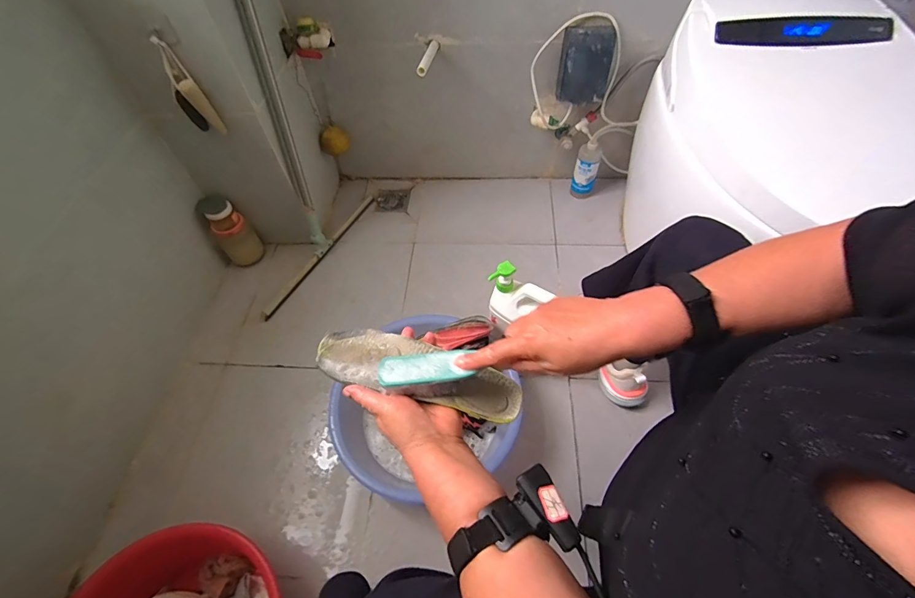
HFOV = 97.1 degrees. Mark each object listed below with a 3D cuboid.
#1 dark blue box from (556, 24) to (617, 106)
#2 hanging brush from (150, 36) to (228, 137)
[{"bbox_3d":[0.303,-0.554,0.961,0.120,0.149,0.064,13,56,11],"label":"dark blue box"},{"bbox_3d":[-0.520,-0.402,0.782,0.057,0.169,0.044,-29,59,-18],"label":"hanging brush"}]

